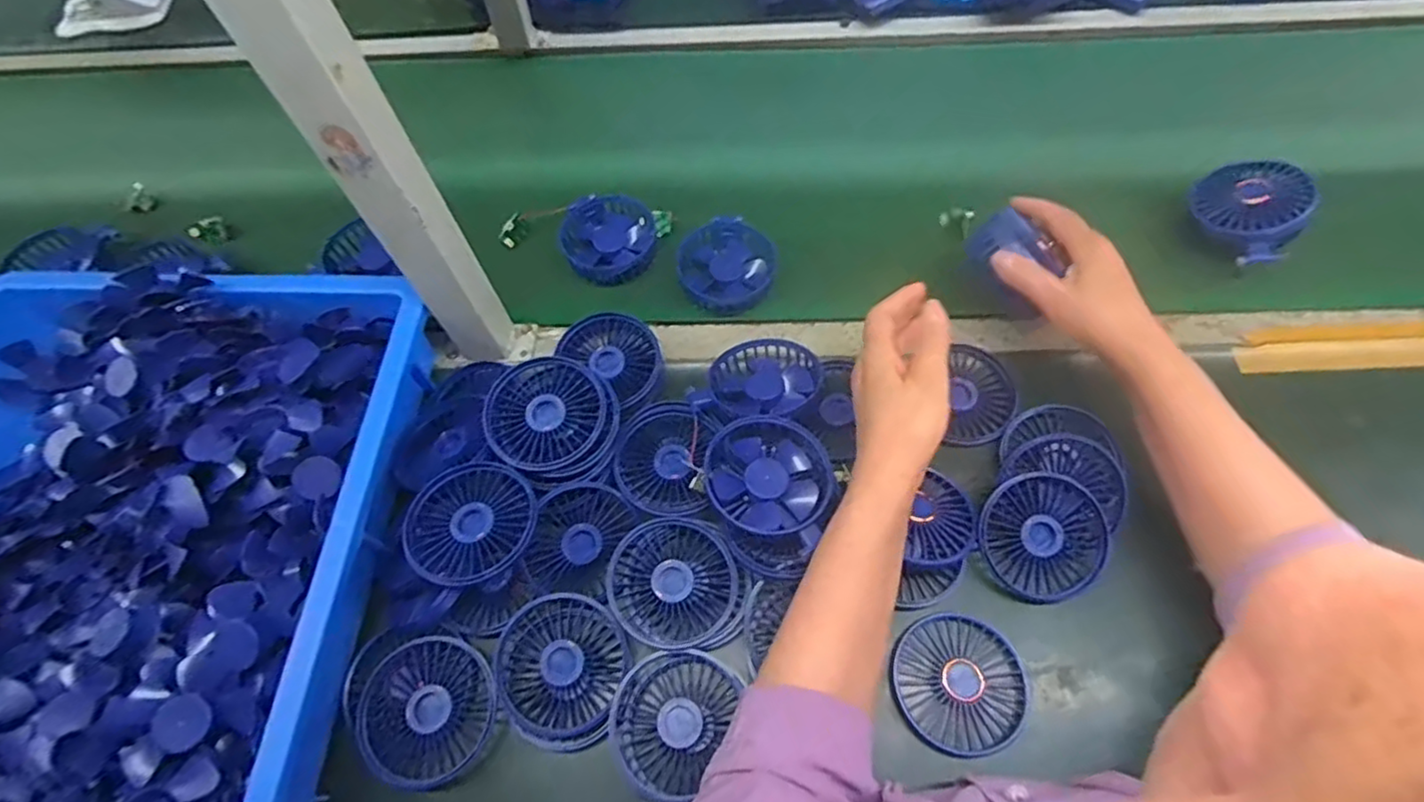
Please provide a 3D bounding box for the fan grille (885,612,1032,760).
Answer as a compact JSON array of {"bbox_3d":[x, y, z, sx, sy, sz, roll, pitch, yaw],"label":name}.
[{"bbox_3d":[0.168,0.191,0.450,0.088,0.010,0.085,-1,60,2],"label":"fan grille"}]

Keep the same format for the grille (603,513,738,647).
[{"bbox_3d":[-0.028,0.126,0.463,0.085,0.007,0.087,4,68,-11],"label":"grille"}]

